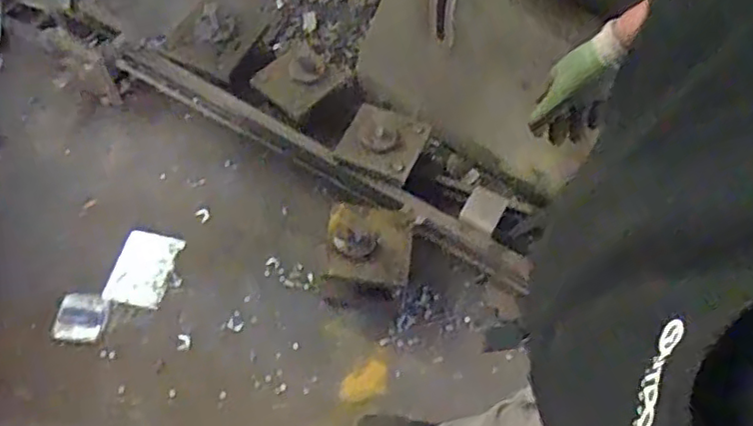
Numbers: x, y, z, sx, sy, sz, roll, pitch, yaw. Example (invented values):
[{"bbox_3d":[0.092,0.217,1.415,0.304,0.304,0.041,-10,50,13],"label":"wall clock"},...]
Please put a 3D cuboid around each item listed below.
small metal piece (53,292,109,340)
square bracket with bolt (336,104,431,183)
[{"bbox_3d":[-0.708,0.248,1.517,0.108,0.017,0.125,9,53,-6],"label":"small metal piece"},{"bbox_3d":[0.012,-0.187,1.634,0.203,0.062,0.179,22,62,12],"label":"square bracket with bolt"}]

